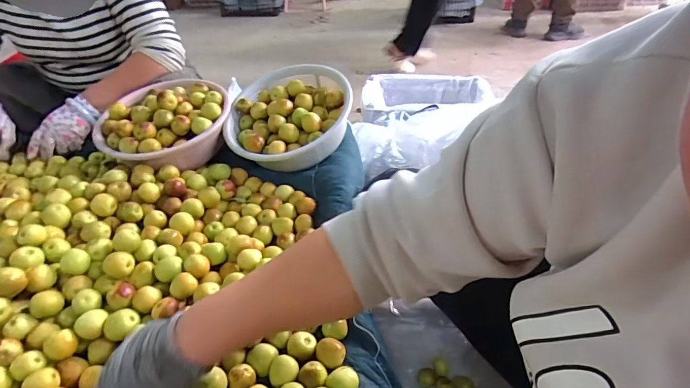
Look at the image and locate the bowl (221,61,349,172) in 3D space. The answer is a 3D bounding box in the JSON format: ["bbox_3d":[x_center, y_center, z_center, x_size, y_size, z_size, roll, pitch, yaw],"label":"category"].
[{"bbox_3d":[-0.115,-0.147,0.776,0.265,0.095,0.265,-7,50,8],"label":"bowl"}]

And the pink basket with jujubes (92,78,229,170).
[{"bbox_3d":[-0.353,-0.146,0.771,0.241,0.100,0.250,-20,42,-22],"label":"pink basket with jujubes"}]

